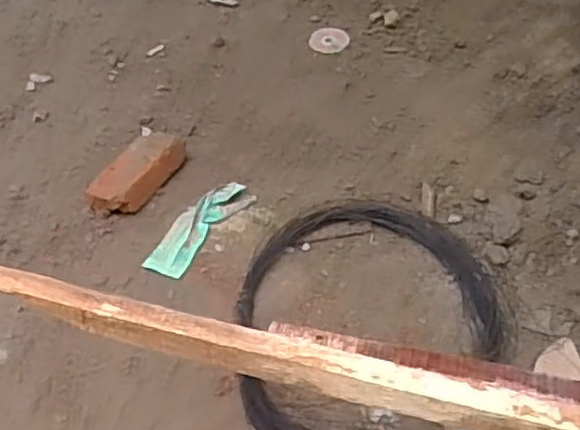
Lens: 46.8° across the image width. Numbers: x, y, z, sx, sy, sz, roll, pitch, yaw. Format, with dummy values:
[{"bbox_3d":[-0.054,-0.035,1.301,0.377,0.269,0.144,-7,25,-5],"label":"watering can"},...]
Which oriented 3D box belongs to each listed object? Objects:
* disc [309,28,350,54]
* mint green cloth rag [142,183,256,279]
[{"bbox_3d":[0.080,-0.356,1.359,0.078,0.004,0.082,-4,47,4],"label":"disc"},{"bbox_3d":[-0.137,0.017,1.006,0.072,0.019,0.191,24,55,26],"label":"mint green cloth rag"}]

